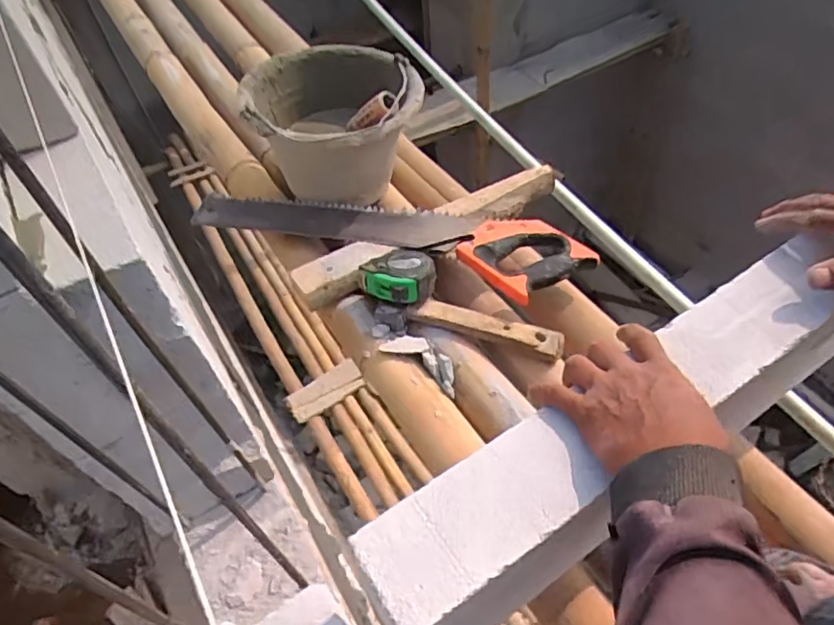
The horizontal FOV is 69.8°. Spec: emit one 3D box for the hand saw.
[{"bbox_3d":[-0.037,-0.107,0.817,0.537,0.047,0.119,15,54,16],"label":"hand saw"}]

